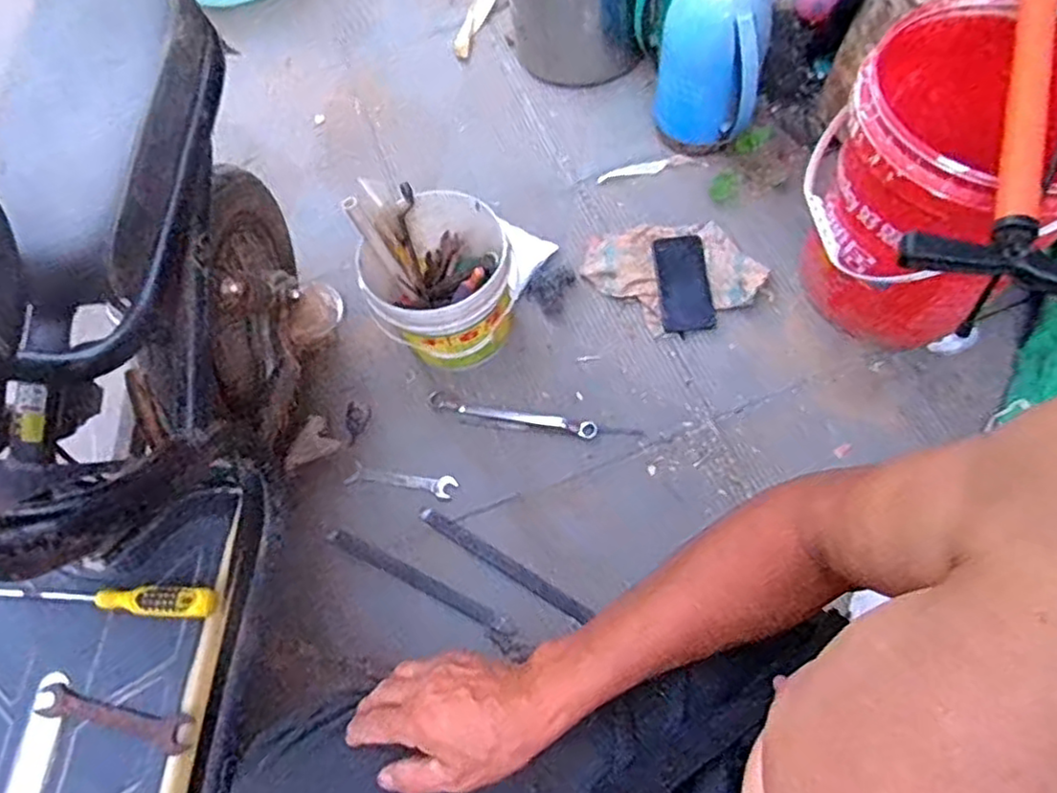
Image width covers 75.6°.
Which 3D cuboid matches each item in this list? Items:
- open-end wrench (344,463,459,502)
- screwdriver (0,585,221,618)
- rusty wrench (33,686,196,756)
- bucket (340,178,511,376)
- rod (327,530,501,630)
[{"bbox_3d":[-0.179,0.120,0.966,0.153,0.010,0.034,7,66,8],"label":"open-end wrench"},{"bbox_3d":[-0.401,0.181,0.618,0.230,0.018,0.026,2,66,5],"label":"screwdriver"},{"bbox_3d":[-0.359,0.279,0.592,0.134,0.007,0.030,9,66,9],"label":"rusty wrench"},{"bbox_3d":[-0.123,-0.159,0.970,0.199,0.209,0.191,-2,65,4],"label":"bucket"},{"bbox_3d":[-0.151,0.235,0.888,0.248,0.008,0.021,24,69,15],"label":"rod"}]

